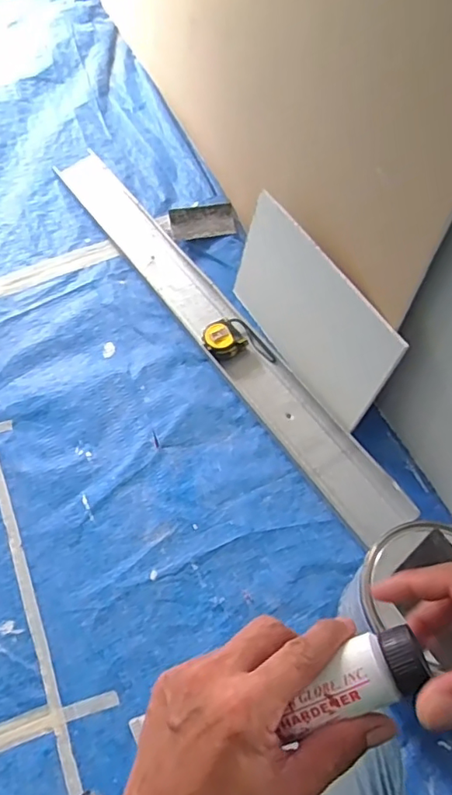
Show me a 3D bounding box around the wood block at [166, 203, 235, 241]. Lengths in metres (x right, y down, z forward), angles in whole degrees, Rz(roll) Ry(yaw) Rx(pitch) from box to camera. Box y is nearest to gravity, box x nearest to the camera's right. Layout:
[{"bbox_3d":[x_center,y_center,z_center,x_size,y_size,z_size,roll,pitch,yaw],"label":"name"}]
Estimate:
[{"bbox_3d":[-0.050,-0.372,1.151,0.137,0.036,0.079,-9,60,-5],"label":"wood block"}]

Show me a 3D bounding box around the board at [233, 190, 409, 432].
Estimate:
[{"bbox_3d":[0.133,-0.140,0.910,0.006,0.218,0.376,-16,58,-29],"label":"board"}]

